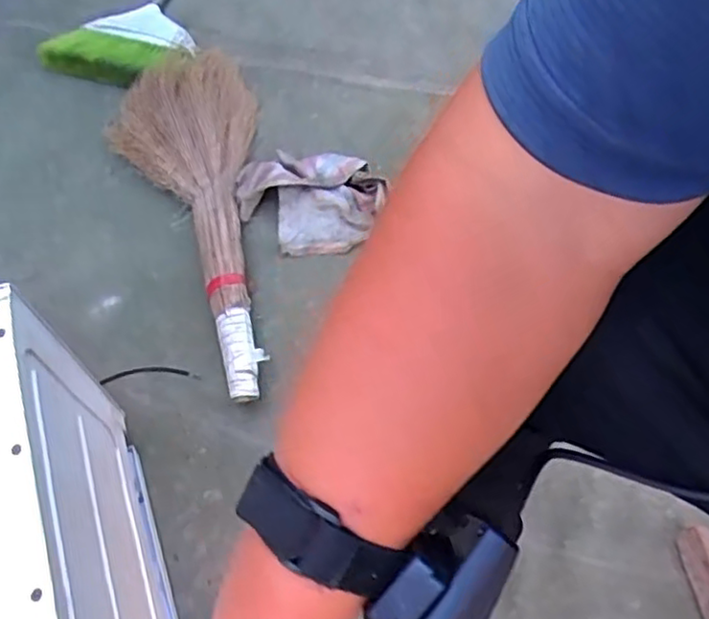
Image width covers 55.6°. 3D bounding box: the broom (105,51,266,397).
[{"bbox_3d":[-0.192,-0.158,0.891,0.213,0.106,0.569,-18,57,-12],"label":"broom"}]

